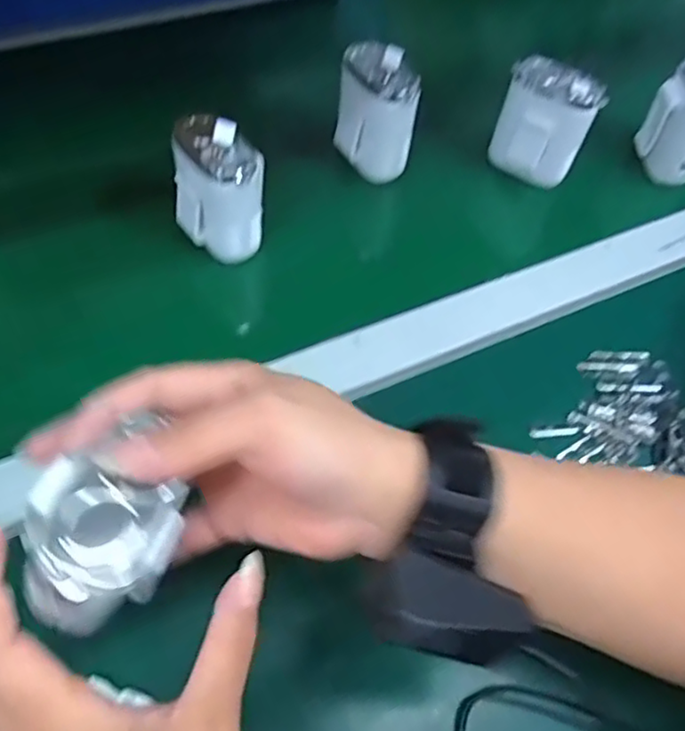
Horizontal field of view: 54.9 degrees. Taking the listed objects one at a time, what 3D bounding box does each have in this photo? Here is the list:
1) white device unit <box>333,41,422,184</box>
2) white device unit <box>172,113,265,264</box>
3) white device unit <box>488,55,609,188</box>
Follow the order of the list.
[{"bbox_3d":[0.027,-0.198,0.511,0.064,0.088,0.050,17,60,4],"label":"white device unit"},{"bbox_3d":[-0.084,-0.122,0.452,0.058,0.086,0.053,-5,58,-8],"label":"white device unit"},{"bbox_3d":[0.158,-0.189,0.520,0.068,0.083,0.035,27,61,10],"label":"white device unit"}]

